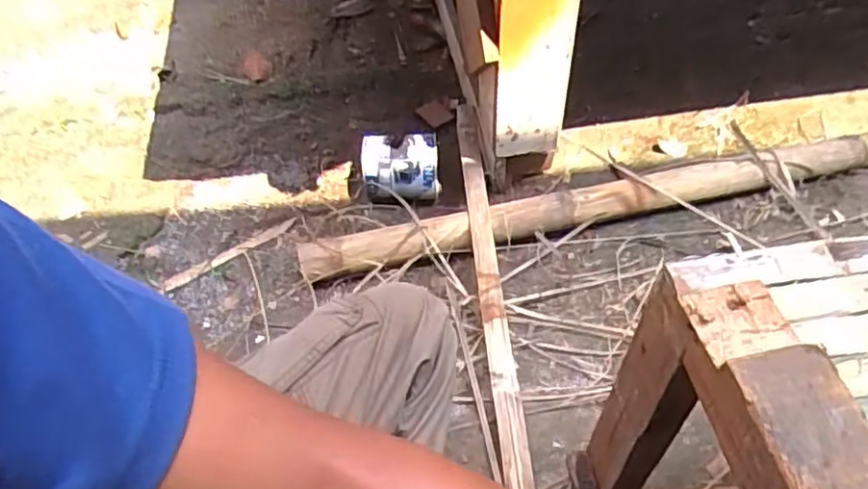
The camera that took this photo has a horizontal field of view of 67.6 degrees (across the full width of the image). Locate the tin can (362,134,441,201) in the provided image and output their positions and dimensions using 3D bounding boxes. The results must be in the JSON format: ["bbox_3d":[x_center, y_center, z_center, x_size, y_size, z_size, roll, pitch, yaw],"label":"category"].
[{"bbox_3d":[-0.058,-0.126,1.140,0.133,0.098,0.099,-2,50,2],"label":"tin can"}]

